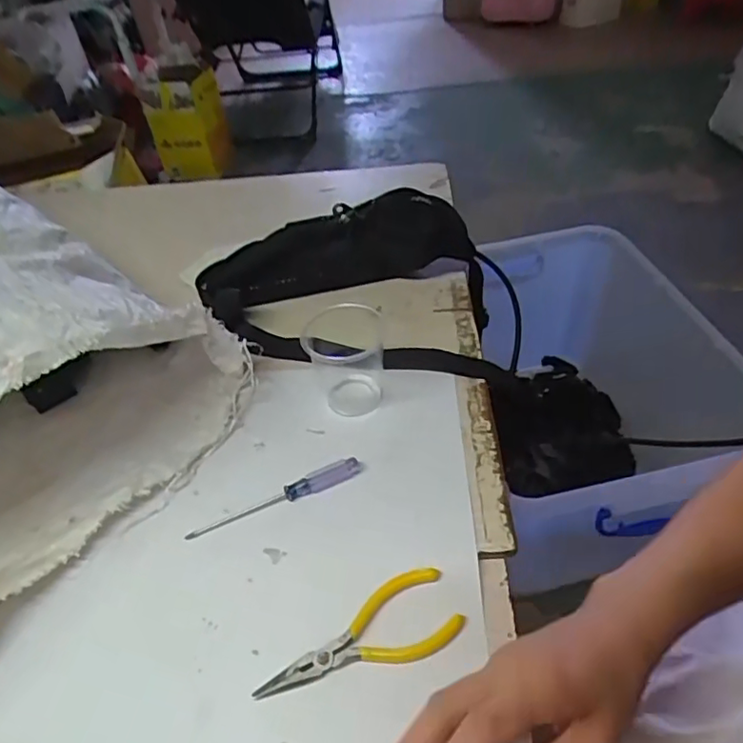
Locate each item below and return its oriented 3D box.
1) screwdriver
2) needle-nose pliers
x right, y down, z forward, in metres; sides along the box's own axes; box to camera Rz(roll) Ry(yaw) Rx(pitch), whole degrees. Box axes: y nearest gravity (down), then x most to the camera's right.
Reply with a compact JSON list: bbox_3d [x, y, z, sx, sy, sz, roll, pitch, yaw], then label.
[{"bbox_3d":[-0.067,0.092,0.413,0.131,0.011,0.016,-21,48,-16],"label":"screwdriver"},{"bbox_3d":[-0.006,0.163,0.340,0.125,0.007,0.046,-22,48,-17],"label":"needle-nose pliers"}]

